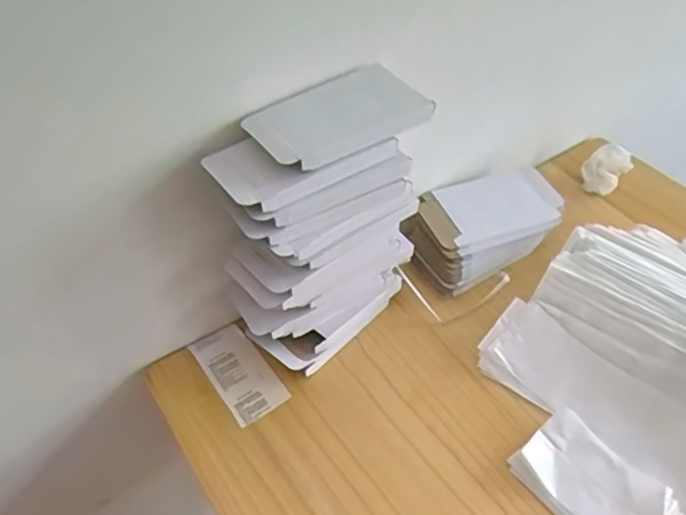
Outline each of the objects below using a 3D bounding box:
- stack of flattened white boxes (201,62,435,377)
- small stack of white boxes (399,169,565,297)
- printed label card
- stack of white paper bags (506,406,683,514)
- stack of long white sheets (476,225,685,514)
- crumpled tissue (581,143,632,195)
[{"bbox_3d":[-0.023,-0.026,0.594,0.203,0.274,0.107,-29,52,-24],"label":"stack of flattened white boxes"},{"bbox_3d":[0.179,-0.044,0.755,0.210,0.063,0.118,-24,50,-20],"label":"small stack of white boxes"},{"bbox_3d":[-0.114,0.126,0.641,0.059,0.006,0.118,-32,55,-20],"label":"printed label card"},{"bbox_3d":[0.232,0.212,0.542,0.087,0.017,0.131,-31,53,-25],"label":"stack of white paper bags"},{"bbox_3d":[0.361,0.080,0.628,0.319,0.062,0.291,-36,55,-28],"label":"stack of long white sheets"},{"bbox_3d":[0.374,-0.125,0.837,0.071,0.044,0.052,-36,55,-28],"label":"crumpled tissue"}]

